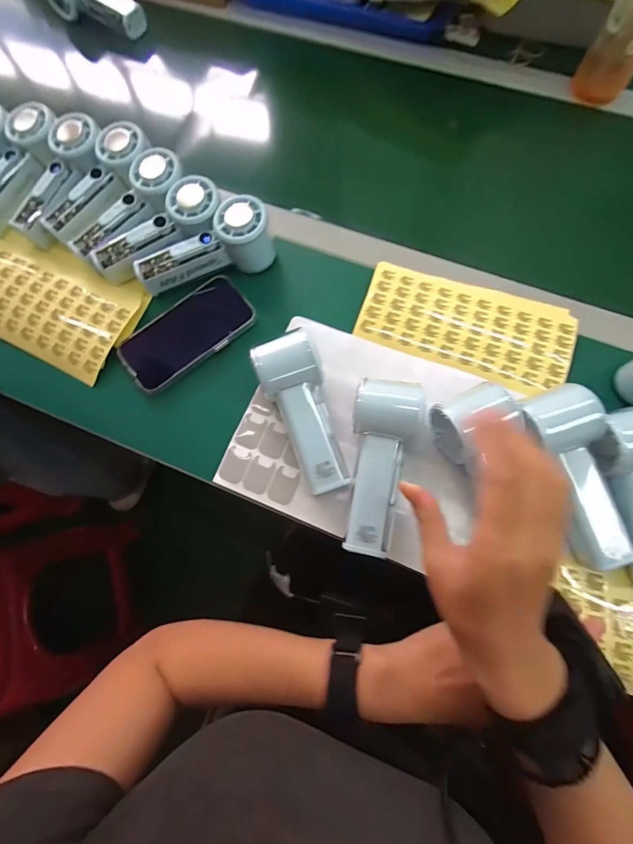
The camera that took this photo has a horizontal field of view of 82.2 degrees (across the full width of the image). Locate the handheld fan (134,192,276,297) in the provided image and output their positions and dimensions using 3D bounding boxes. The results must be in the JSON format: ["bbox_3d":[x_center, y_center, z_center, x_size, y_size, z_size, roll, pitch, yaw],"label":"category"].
[{"bbox_3d":[-0.122,-0.185,0.400,0.153,0.055,0.059,-29,75,-7],"label":"handheld fan"}]

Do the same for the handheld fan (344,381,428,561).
[{"bbox_3d":[0.054,0.044,0.317,0.062,0.046,0.140,10,74,4],"label":"handheld fan"}]

